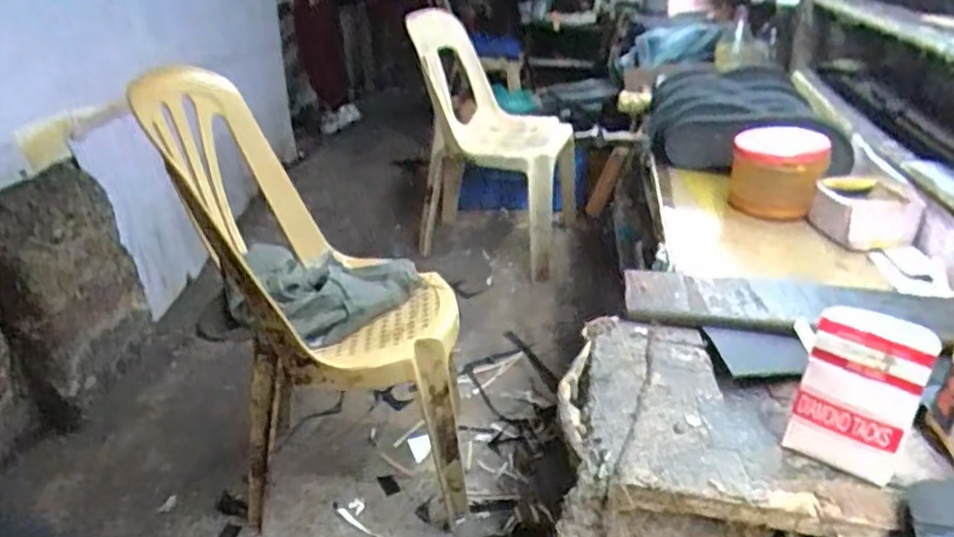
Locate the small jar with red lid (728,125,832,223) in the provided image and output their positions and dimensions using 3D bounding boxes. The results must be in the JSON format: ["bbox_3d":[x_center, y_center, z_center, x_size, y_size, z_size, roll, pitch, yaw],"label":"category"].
[{"bbox_3d":[0.410,-0.130,0.949,0.120,0.103,0.097,10,29,21],"label":"small jar with red lid"}]

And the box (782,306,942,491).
[{"bbox_3d":[0.276,0.088,0.503,0.075,0.114,0.027,17,32,32],"label":"box"}]

